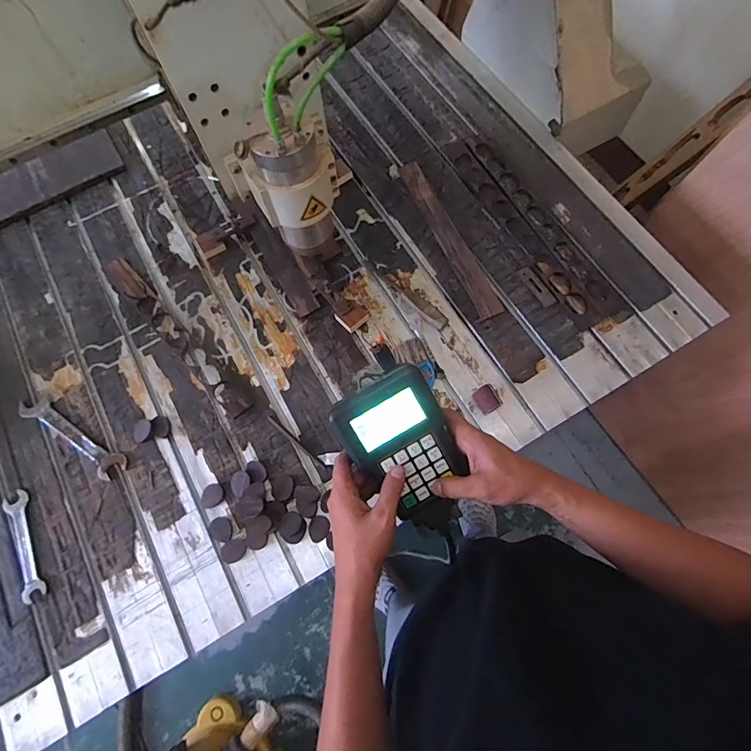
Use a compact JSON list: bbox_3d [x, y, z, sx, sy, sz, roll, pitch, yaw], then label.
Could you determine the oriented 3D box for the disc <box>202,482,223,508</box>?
[{"bbox_3d":[-0.289,0.212,0.744,0.042,0.007,0.037,-27,73,-7],"label":"disc"}]

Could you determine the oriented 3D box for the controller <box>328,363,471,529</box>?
[{"bbox_3d":[0.027,0.071,0.456,0.104,0.035,0.142,-31,99,-3],"label":"controller"}]

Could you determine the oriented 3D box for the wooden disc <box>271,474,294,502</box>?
[{"bbox_3d":[-0.163,0.198,0.742,0.040,0.005,0.042,-1,71,2],"label":"wooden disc"}]

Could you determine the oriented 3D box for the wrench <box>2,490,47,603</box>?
[{"bbox_3d":[-0.604,0.291,0.724,0.040,0.011,0.184,-27,73,-7],"label":"wrench"}]

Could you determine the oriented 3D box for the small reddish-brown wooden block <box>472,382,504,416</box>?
[{"bbox_3d":[0.205,0.044,0.770,0.041,0.020,0.047,-29,73,-7],"label":"small reddish-brown wooden block"}]

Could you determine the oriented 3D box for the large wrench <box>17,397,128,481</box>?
[{"bbox_3d":[-0.571,0.113,0.788,0.256,0.009,0.049,31,75,11],"label":"large wrench"}]

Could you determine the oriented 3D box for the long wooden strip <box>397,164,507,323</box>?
[{"bbox_3d":[0.154,-0.300,0.899,0.051,0.012,0.412,-23,72,-5],"label":"long wooden strip"}]

